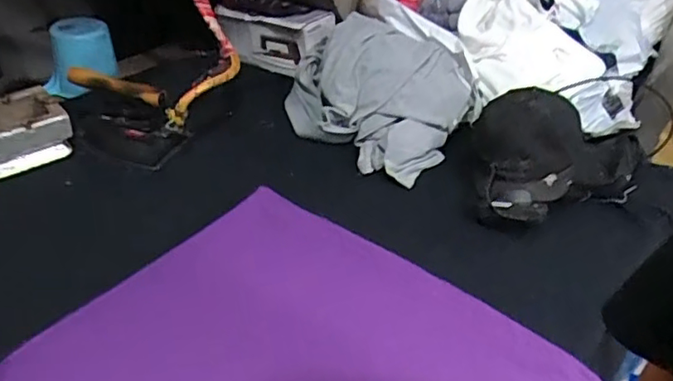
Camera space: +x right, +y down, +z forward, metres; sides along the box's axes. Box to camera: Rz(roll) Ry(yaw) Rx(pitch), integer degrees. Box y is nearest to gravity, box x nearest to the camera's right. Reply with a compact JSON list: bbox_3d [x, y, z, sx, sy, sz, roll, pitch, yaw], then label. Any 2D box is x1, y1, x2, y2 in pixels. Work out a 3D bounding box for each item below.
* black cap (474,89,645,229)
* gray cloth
[{"bbox_3d":[0.364,-0.063,0.994,0.287,0.128,0.224,-3,38,-11],"label":"black cap"},{"bbox_3d":[0.070,-0.188,1.115,0.325,0.148,0.299,16,39,14],"label":"gray cloth"}]

